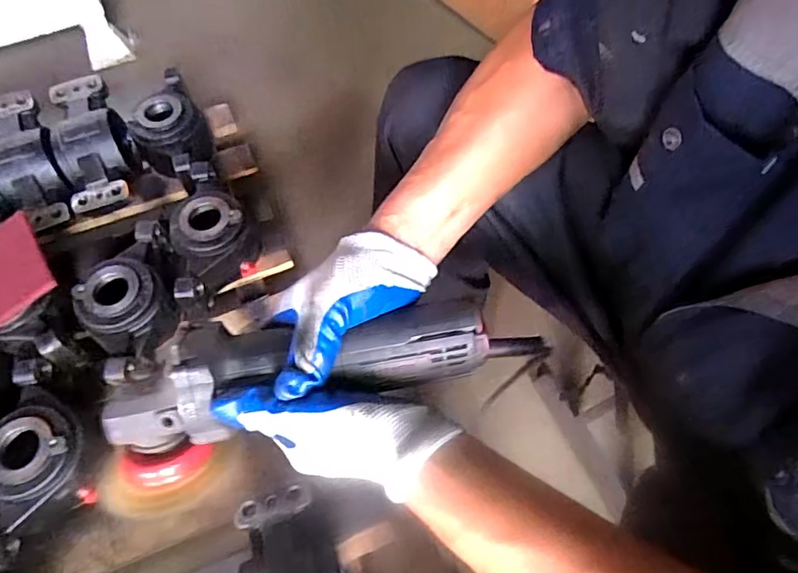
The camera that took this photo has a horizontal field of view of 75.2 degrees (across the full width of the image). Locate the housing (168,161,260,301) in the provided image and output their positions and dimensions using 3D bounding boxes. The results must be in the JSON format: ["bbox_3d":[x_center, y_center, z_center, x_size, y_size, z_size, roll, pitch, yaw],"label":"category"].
[{"bbox_3d":[-0.264,-0.080,0.752,0.110,0.078,0.225,-10,62,-5],"label":"housing"}]

